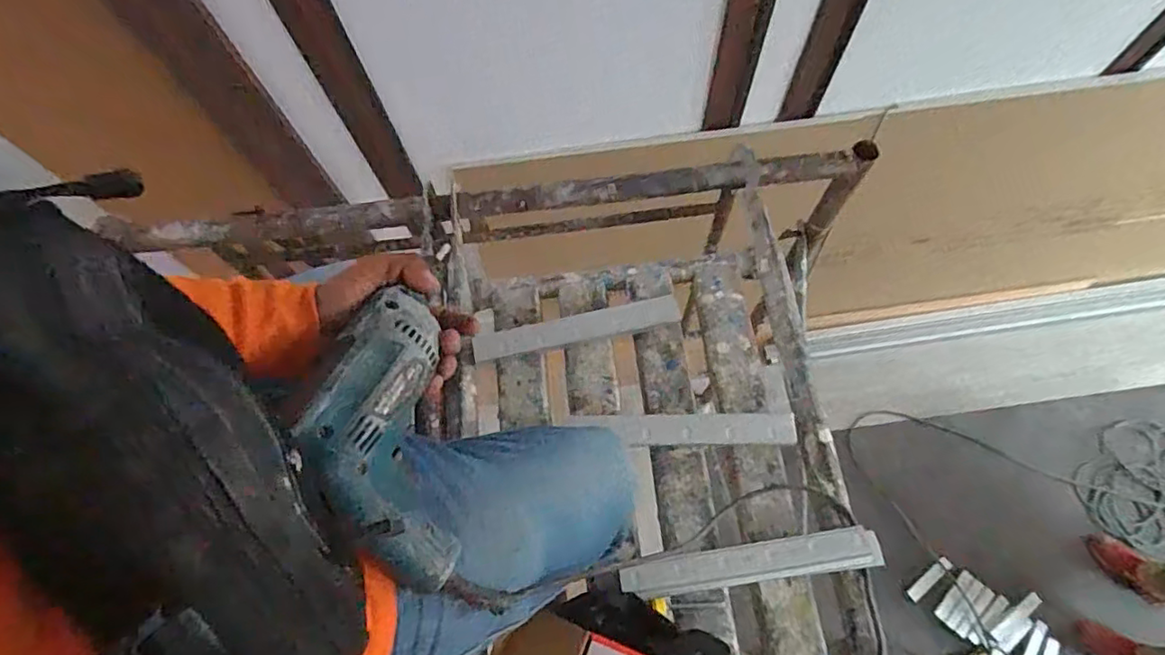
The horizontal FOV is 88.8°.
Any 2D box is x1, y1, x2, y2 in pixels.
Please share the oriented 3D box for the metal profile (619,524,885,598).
[{"bbox_3d":[0.189,0.263,0.663,0.288,0.015,0.042,-8,69,-1],"label":"metal profile"}]

